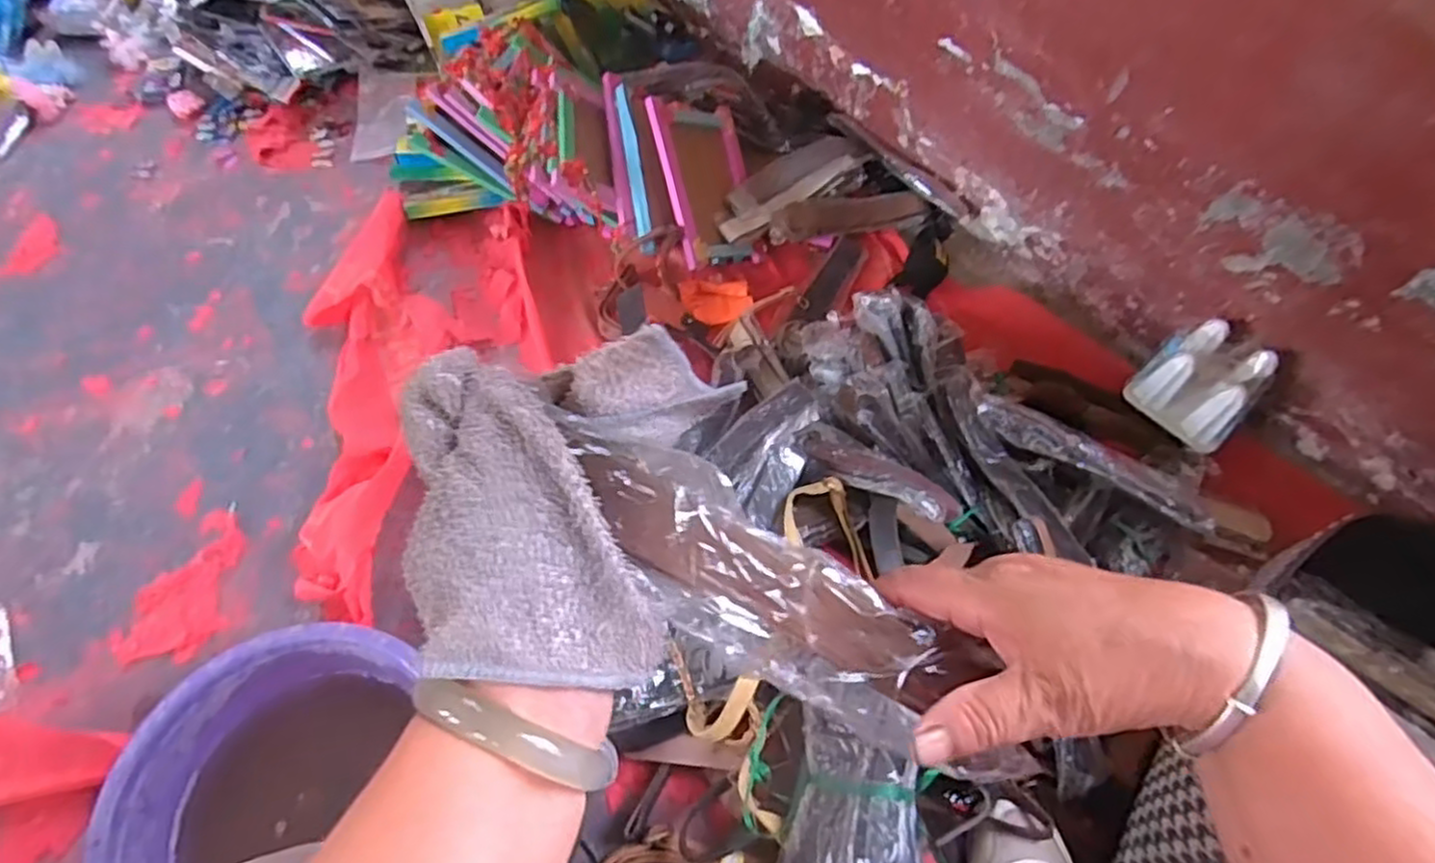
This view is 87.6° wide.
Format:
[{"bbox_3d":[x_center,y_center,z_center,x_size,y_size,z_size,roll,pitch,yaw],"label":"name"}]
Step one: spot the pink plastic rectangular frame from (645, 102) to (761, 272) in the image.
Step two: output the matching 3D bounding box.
[{"bbox_3d":[-0.016,-0.336,1.023,0.153,0.028,0.210,-19,97,-48],"label":"pink plastic rectangular frame"}]

